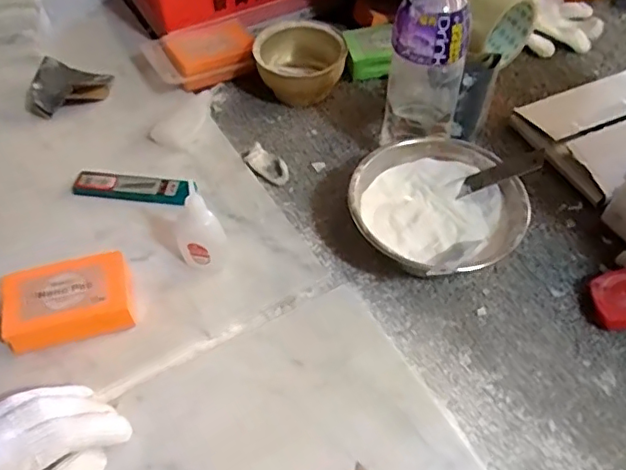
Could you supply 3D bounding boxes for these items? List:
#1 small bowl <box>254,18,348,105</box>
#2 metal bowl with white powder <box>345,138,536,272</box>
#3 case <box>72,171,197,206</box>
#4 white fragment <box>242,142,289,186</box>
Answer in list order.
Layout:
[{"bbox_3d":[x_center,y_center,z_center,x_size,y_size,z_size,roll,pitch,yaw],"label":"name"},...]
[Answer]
[{"bbox_3d":[-0.015,-0.185,0.636,0.097,0.057,0.104,1,54,-1],"label":"small bowl"},{"bbox_3d":[0.107,-0.017,0.510,0.145,0.059,0.145,1,54,-1],"label":"metal bowl with white powder"},{"bbox_3d":[-0.170,-0.045,0.545,0.115,0.010,0.027,7,54,4],"label":"case"},{"bbox_3d":[-0.047,-0.071,0.575,0.027,0.011,0.056,-33,61,-23],"label":"white fragment"}]

